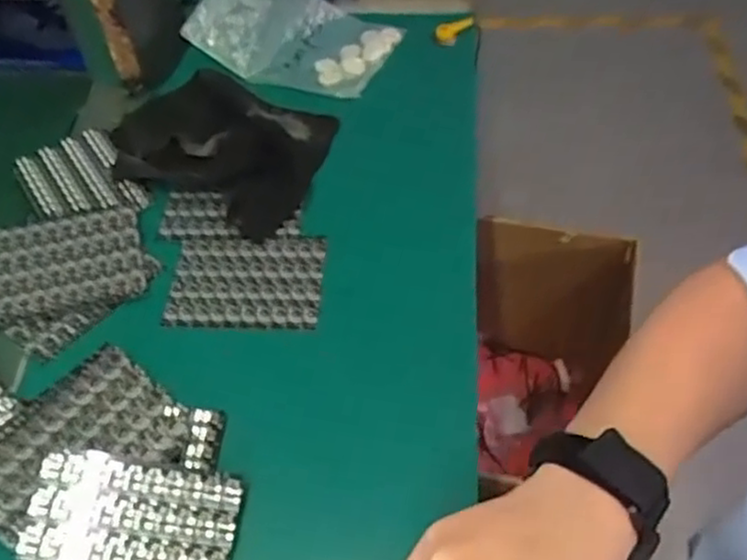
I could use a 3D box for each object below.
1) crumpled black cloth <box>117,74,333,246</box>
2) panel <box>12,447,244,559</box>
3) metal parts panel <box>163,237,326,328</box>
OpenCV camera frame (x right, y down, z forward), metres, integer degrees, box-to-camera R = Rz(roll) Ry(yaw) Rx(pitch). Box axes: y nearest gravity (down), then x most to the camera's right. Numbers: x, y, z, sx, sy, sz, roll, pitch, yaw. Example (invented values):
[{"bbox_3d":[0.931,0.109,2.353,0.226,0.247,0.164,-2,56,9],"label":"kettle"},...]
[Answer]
[{"bbox_3d":[-0.129,-0.116,0.609,0.174,0.023,0.144,18,54,17],"label":"crumpled black cloth"},{"bbox_3d":[-0.133,0.141,0.399,0.109,0.005,0.084,11,63,-6],"label":"panel"},{"bbox_3d":[-0.092,-0.001,0.536,0.108,0.006,0.079,1,51,4],"label":"metal parts panel"}]

